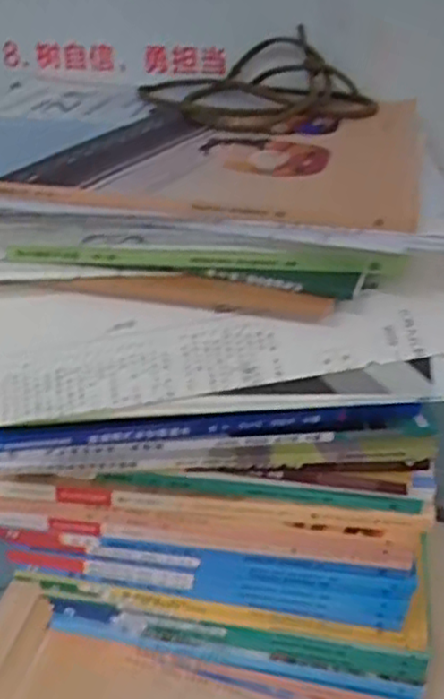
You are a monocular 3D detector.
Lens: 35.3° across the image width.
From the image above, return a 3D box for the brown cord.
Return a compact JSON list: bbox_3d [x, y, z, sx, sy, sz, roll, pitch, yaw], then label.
[{"bbox_3d":[0.024,-0.186,0.474,0.132,0.038,0.123,-15,37,-21],"label":"brown cord"}]

